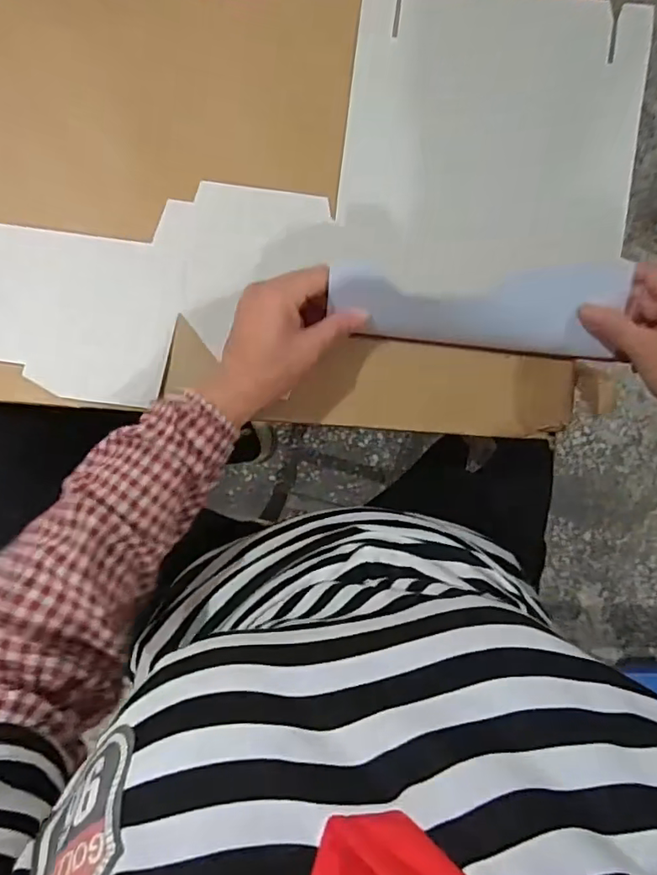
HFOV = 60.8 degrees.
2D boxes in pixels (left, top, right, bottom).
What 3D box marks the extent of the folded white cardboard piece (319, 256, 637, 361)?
[{"bbox_3d":[0.111,-0.099,0.430,0.212,0.045,0.062,2,90,2],"label":"folded white cardboard piece"}]

